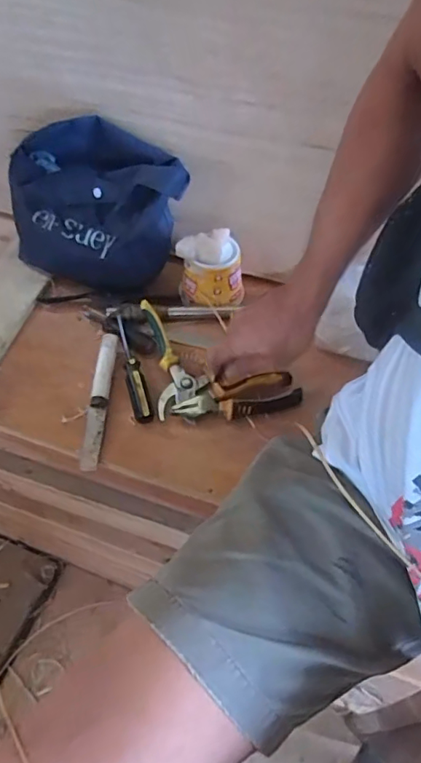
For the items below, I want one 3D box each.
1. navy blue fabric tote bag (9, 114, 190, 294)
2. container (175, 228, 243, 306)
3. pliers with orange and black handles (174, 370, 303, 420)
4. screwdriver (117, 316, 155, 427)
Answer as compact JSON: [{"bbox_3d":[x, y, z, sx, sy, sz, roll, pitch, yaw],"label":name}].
[{"bbox_3d":[-0.157,-0.233,0.737,0.235,0.177,0.147,21,57,11],"label":"navy blue fabric tote bag"},{"bbox_3d":[0.000,-0.154,0.734,0.084,0.085,0.068,-15,57,-12],"label":"container"},{"bbox_3d":[0.033,0.020,0.640,0.153,0.014,0.050,-8,54,-8],"label":"pliers with orange and black handles"},{"bbox_3d":[-0.103,-0.023,0.672,0.022,0.026,0.167,-13,57,-12],"label":"screwdriver"}]

